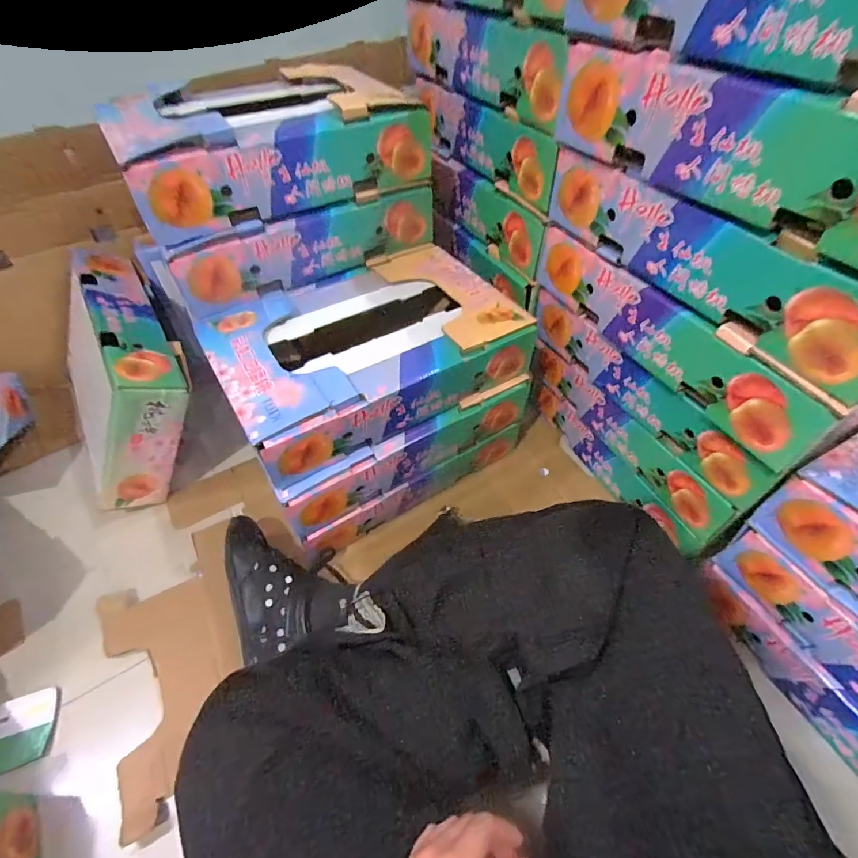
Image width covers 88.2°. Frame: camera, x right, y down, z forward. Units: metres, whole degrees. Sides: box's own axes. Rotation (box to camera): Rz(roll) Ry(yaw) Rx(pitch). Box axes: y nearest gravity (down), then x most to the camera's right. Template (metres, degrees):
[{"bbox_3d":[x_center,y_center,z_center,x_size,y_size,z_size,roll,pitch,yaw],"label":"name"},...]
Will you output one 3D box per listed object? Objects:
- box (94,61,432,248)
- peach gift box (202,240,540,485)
[{"bbox_3d":[-0.224,-0.412,0.631,0.390,0.111,0.236,-25,54,-19],"label":"box"},{"bbox_3d":[-0.088,-0.122,0.637,0.391,0.095,0.269,-26,54,-20],"label":"peach gift box"}]

